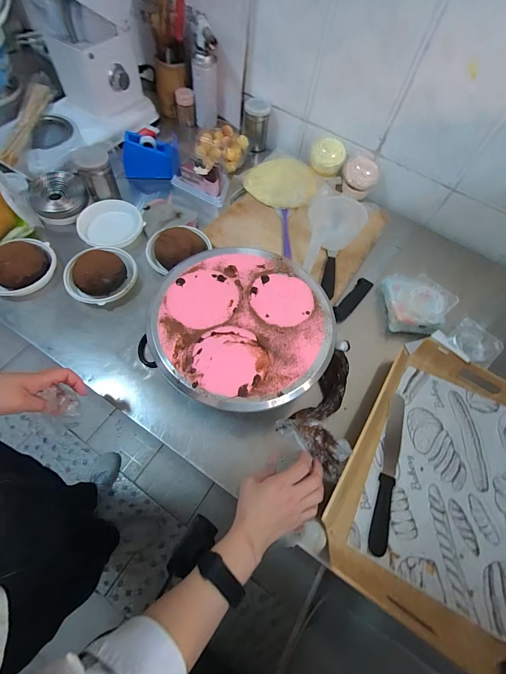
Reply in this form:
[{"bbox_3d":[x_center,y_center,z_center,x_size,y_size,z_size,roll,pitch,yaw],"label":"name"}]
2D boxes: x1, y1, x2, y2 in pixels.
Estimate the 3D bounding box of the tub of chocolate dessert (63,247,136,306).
[{"bbox_3d":[-0.308,-0.131,0.630,0.134,0.041,0.122,3,62,-5],"label":"tub of chocolate dessert"}]

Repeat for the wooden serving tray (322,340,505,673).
[{"bbox_3d":[0.336,0.244,0.520,0.335,0.043,0.440,33,64,11],"label":"wooden serving tray"}]

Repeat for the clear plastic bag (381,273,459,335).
[{"bbox_3d":[0.352,-0.072,0.669,0.131,0.050,0.134,5,62,-4],"label":"clear plastic bag"}]

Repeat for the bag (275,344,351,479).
[{"bbox_3d":[0.120,0.111,0.549,0.111,0.047,0.235,18,63,4],"label":"bag"}]

